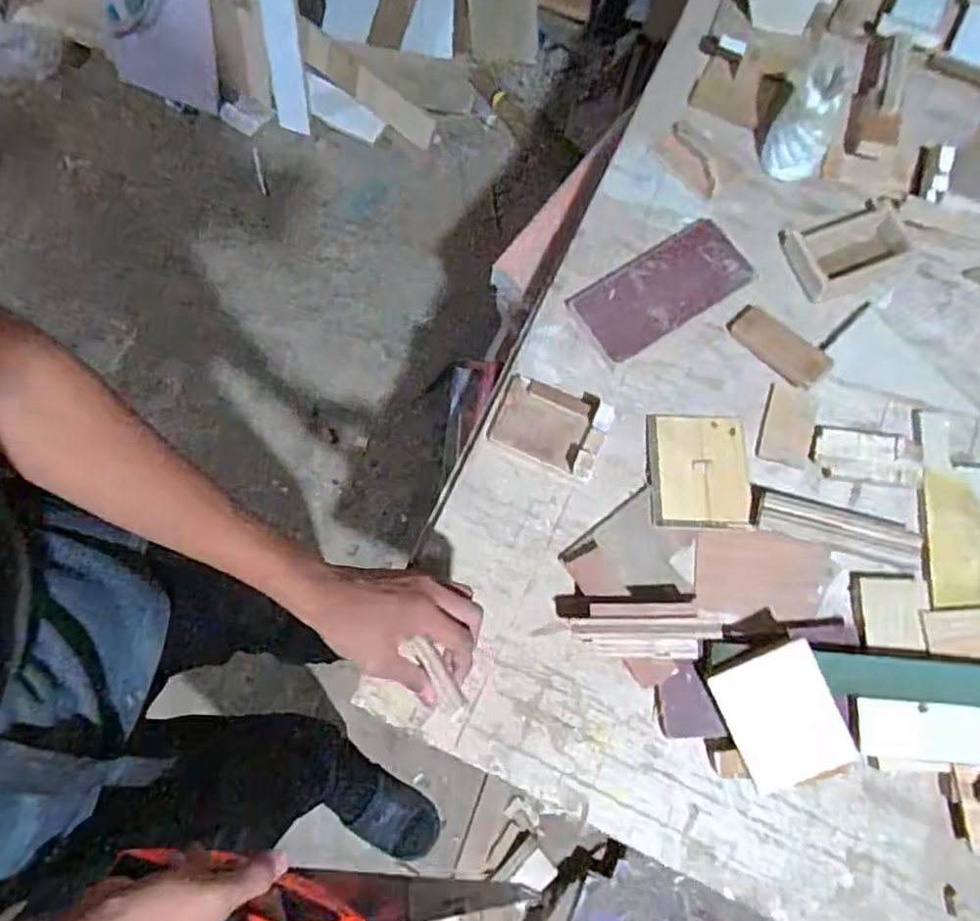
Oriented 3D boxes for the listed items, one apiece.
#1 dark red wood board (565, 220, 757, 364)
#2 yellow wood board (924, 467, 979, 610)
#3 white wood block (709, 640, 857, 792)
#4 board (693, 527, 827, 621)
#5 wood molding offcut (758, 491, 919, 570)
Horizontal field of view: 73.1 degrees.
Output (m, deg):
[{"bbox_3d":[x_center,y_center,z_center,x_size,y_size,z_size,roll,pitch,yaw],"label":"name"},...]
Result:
[{"bbox_3d":[0.190,-0.191,0.735,0.185,0.014,0.096,-32,75,1],"label":"dark red wood board"},{"bbox_3d":[0.480,0.076,0.661,0.088,0.010,0.146,8,75,3],"label":"yellow wood board"},{"bbox_3d":[0.264,0.232,0.598,0.097,0.012,0.122,-24,91,7],"label":"white wood block"},{"bbox_3d":[0.271,0.117,0.672,0.131,0.013,0.087,7,103,0],"label":"board"},{"bbox_3d":[0.343,0.068,0.651,0.155,0.015,0.039,15,75,5],"label":"wood molding offcut"}]

